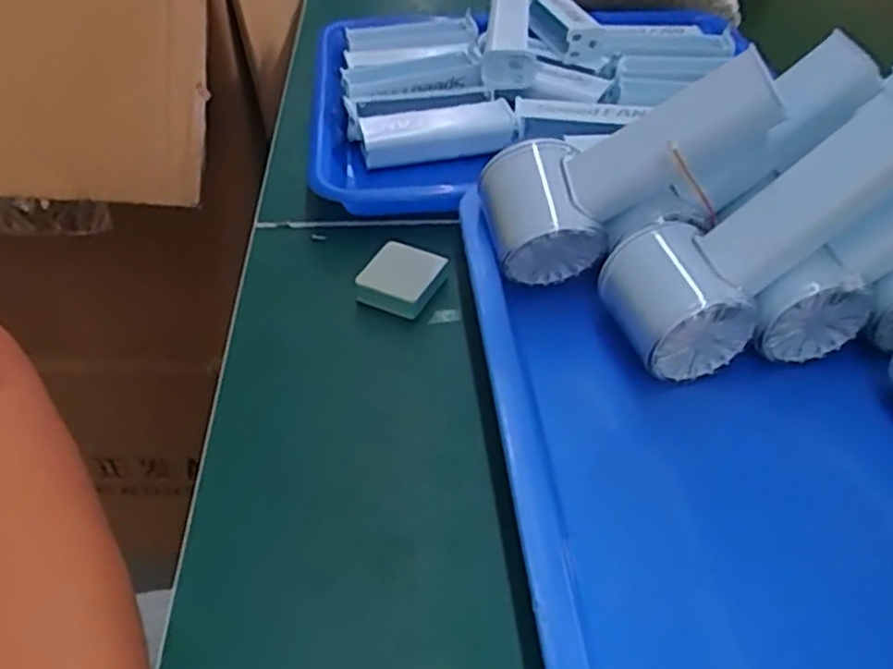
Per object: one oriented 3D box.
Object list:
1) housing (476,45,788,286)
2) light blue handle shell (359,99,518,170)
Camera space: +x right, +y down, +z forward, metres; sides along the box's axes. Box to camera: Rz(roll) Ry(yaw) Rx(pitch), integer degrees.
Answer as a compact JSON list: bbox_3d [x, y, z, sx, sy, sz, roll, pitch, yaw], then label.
[{"bbox_3d":[0.088,-0.078,0.357,0.148,0.064,0.054,-27,38,28],"label":"housing"},{"bbox_3d":[-0.007,-0.132,0.474,0.096,0.021,0.035,-5,46,-8],"label":"light blue handle shell"}]

